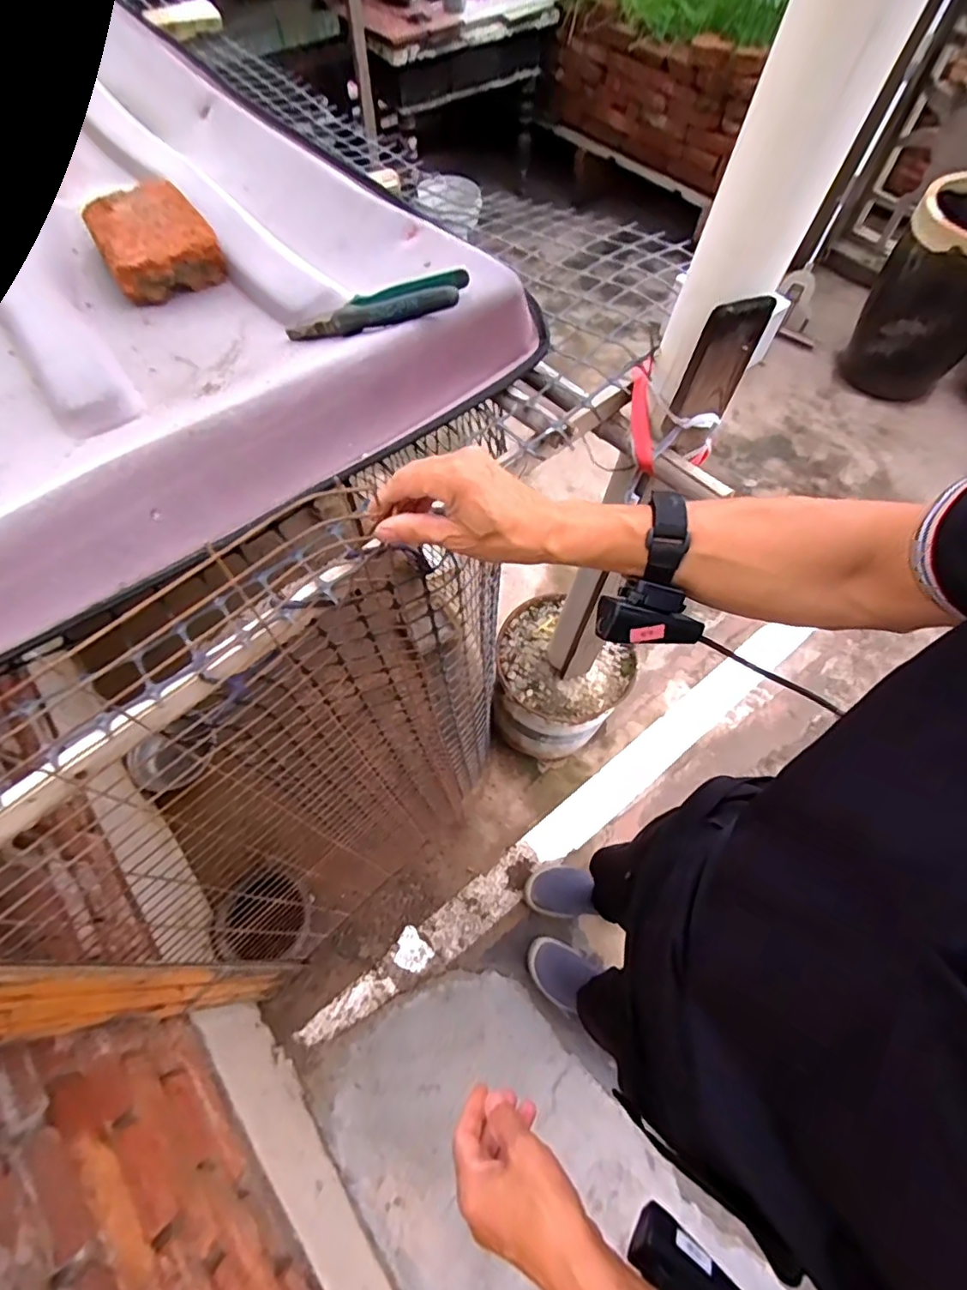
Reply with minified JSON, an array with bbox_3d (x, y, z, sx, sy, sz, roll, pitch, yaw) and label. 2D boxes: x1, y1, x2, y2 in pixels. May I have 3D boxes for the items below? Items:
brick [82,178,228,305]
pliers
[{"bbox_3d":[-0.387,-0.474,0.661,0.117,0.049,0.150,-30,66,-16],"label":"brick"},{"bbox_3d":[-0.108,-0.316,0.531,0.194,0.021,0.046,0,59,25],"label":"pliers"}]

